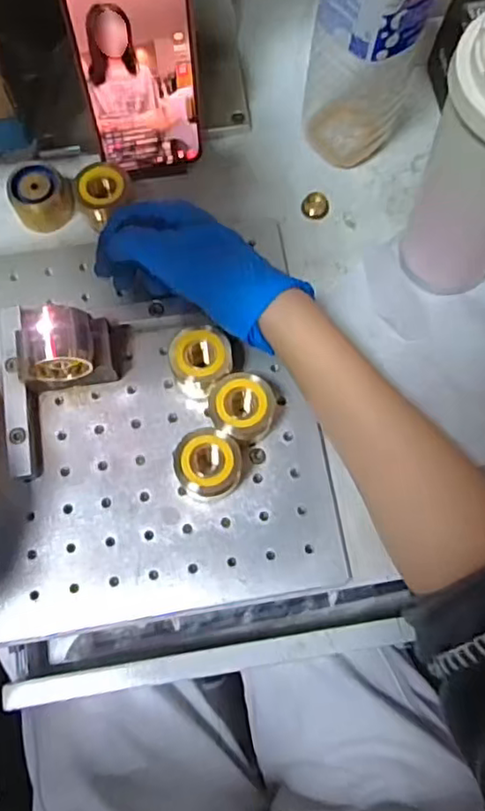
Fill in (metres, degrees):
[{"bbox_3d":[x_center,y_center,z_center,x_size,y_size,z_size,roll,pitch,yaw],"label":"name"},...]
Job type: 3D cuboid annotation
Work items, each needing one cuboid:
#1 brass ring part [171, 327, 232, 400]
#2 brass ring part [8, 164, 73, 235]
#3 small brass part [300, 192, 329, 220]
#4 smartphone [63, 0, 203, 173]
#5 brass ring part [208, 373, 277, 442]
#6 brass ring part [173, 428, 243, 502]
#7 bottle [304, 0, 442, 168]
[{"bbox_3d":[-0.027,-0.028,0.404,0.038,0.041,0.035,0,72,0],"label":"brass ring part"},{"bbox_3d":[-0.147,-0.153,0.452,0.042,0.031,0.037,-26,74,-8],"label":"brass ring part"},{"bbox_3d":[0.056,-0.154,0.470,0.020,0.008,0.018,-3,72,-2],"label":"small brass part"},{"bbox_3d":[-0.068,-0.223,0.401,0.075,0.159,0.007,-11,62,-6],"label":"smartphone"},{"bbox_3d":[0.000,0.002,0.396,0.041,0.044,0.038,-2,72,-1],"label":"brass ring part"},{"bbox_3d":[-0.022,0.037,0.388,0.040,0.039,0.039,-9,73,-3],"label":"brass ring part"},{"bbox_3d":[0.082,-0.243,0.382,0.071,0.227,0.063,13,73,4],"label":"bottle"}]

